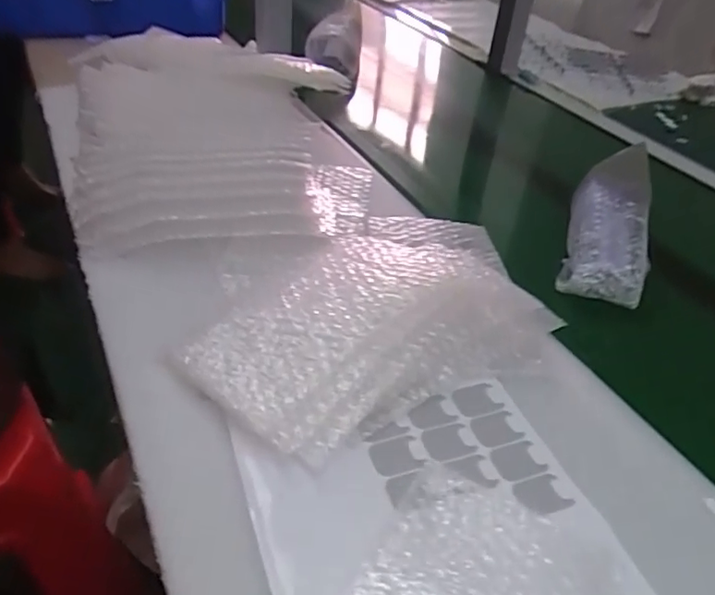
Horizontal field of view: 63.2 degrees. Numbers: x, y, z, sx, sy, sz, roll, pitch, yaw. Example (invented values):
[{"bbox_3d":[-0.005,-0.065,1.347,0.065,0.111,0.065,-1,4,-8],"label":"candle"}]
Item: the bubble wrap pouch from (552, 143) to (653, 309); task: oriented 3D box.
[{"bbox_3d":[0.243,-0.075,0.562,0.064,0.048,0.182,15,58,10],"label":"bubble wrap pouch"}]

